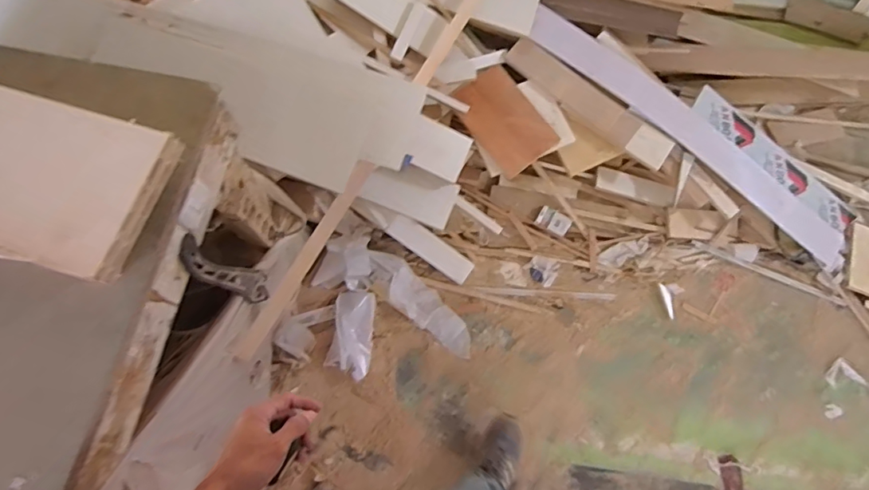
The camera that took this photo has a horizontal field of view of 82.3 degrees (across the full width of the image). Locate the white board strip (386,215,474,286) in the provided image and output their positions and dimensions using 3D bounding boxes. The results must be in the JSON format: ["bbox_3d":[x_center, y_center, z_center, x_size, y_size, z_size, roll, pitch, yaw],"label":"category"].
[{"bbox_3d":[-0.010,0.011,1.490,0.278,0.021,0.077,36,99,-12],"label":"white board strip"}]

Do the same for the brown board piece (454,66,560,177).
[{"bbox_3d":[0.205,-0.366,1.479,0.187,0.021,0.295,-39,93,19],"label":"brown board piece"}]

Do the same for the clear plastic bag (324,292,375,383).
[{"bbox_3d":[-0.225,0.256,1.428,0.119,0.056,0.242,14,74,-18],"label":"clear plastic bag"}]

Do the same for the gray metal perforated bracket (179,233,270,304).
[{"bbox_3d":[-0.411,0.060,1.005,0.028,0.383,0.073,5,71,1],"label":"gray metal perforated bracket"}]

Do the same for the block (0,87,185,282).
[{"bbox_3d":[-0.648,-0.122,0.710,0.497,0.058,0.240,16,73,4],"label":"block"}]

